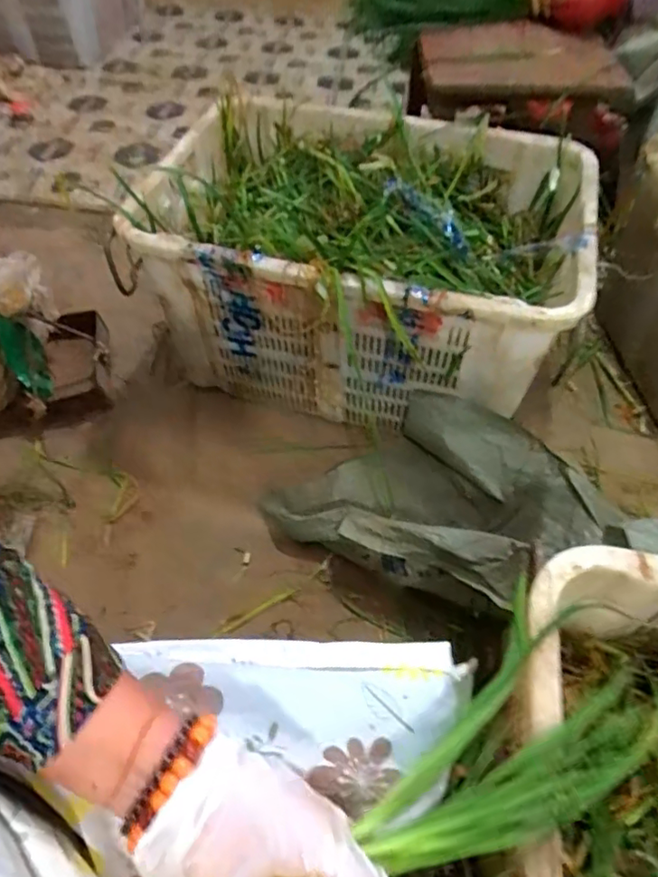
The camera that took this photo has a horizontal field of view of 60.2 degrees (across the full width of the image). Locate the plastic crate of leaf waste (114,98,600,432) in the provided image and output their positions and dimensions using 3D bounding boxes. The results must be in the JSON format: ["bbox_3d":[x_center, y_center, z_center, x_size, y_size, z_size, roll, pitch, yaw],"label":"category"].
[{"bbox_3d":[0.052,-0.335,1.076,0.744,0.334,0.582,15,55,9],"label":"plastic crate of leaf waste"}]

